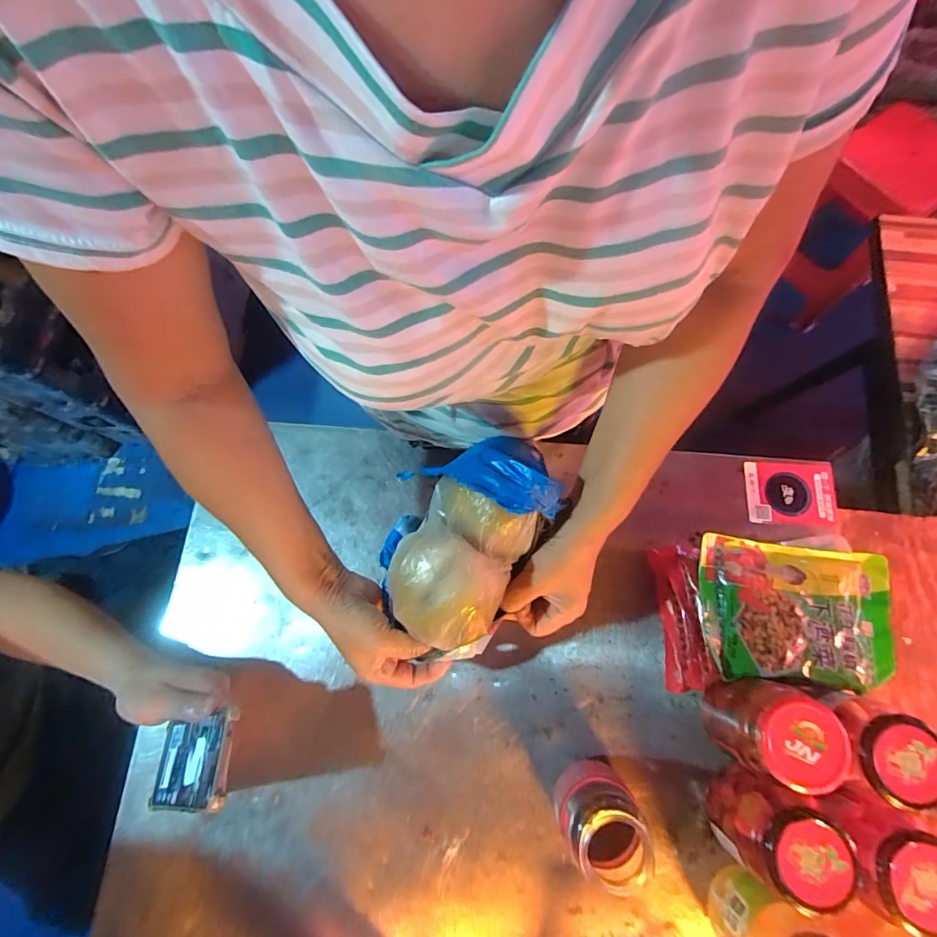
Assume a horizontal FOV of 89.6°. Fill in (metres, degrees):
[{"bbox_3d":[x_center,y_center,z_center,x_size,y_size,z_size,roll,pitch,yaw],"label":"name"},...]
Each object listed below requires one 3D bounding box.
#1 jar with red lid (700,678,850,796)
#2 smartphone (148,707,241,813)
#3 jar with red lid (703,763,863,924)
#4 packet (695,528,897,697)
[{"bbox_3d":[0.277,0.241,0.438,0.071,0.099,0.075,0,74,0],"label":"jar with red lid"},{"bbox_3d":[-0.260,0.275,0.440,0.010,0.160,0.071,26,47,-39],"label":"smartphone"},{"bbox_3d":[0.272,0.324,0.418,0.072,0.103,0.075,34,77,9],"label":"jar with red lid"},{"bbox_3d":[0.340,0.147,0.487,0.196,0.022,0.138,6,74,2],"label":"packet"}]

